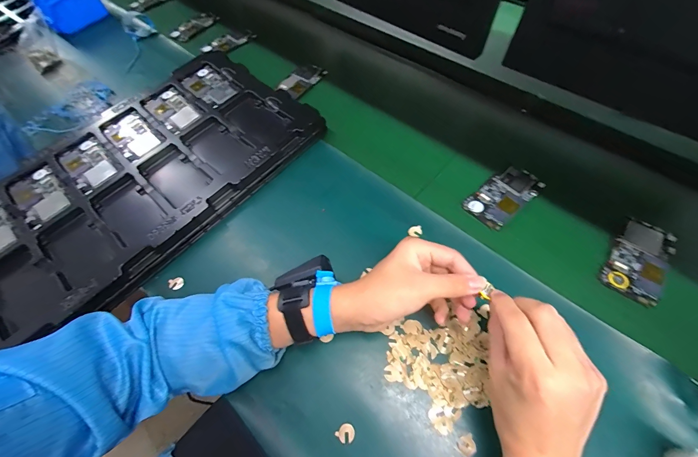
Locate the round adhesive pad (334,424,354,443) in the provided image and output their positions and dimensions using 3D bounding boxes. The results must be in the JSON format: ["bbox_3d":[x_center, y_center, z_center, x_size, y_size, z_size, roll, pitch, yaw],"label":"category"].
[{"bbox_3d":[-0.003,0.221,0.332,0.019,0.004,0.018,-6,61,10],"label":"round adhesive pad"}]

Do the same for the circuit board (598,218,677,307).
[{"bbox_3d":[0.388,0.041,0.411,0.064,0.009,0.120,32,66,20],"label":"circuit board"}]

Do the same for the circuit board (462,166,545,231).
[{"bbox_3d":[0.239,-0.052,0.472,0.122,0.008,0.063,-36,64,-17],"label":"circuit board"}]

